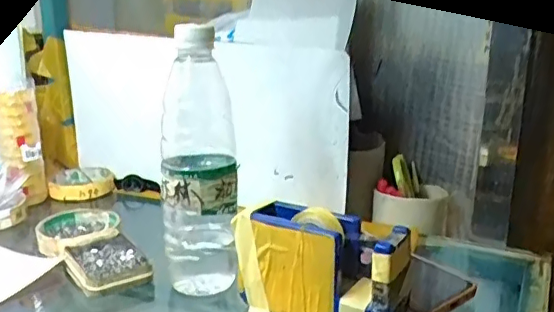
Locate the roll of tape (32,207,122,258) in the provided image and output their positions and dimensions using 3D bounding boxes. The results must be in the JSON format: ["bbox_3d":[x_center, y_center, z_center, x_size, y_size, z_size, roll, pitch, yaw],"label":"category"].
[{"bbox_3d":[-0.211,0.078,0.602,0.083,0.016,0.091,-10,18,-29],"label":"roll of tape"}]

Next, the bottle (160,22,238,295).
[{"bbox_3d":[-0.068,0.004,0.488,0.065,0.210,0.071,-3,16,-8],"label":"bottle"}]

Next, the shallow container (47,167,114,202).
[{"bbox_3d":[-0.268,0.037,0.782,0.083,0.021,0.097,-6,16,-17],"label":"shallow container"}]

